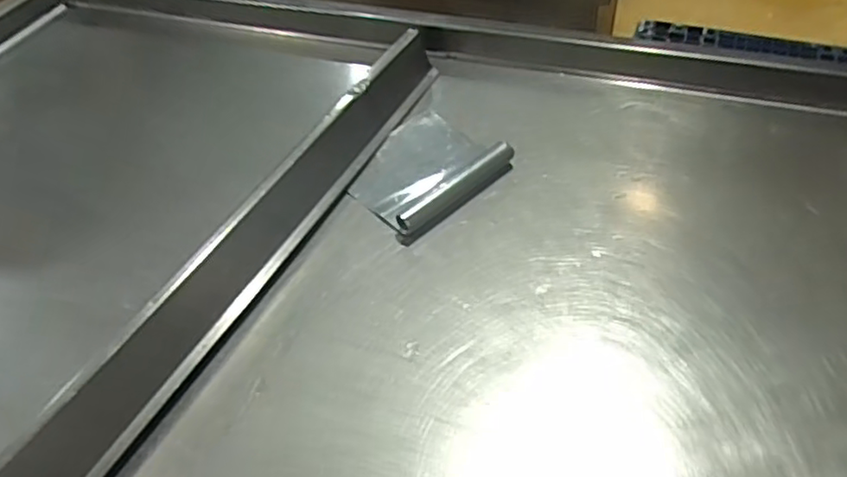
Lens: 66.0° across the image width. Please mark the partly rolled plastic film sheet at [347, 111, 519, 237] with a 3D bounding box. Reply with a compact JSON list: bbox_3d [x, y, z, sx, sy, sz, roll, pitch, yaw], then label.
[{"bbox_3d":[-0.004,-0.079,0.696,0.150,0.021,0.134,-35,53,-25],"label":"partly rolled plastic film sheet"}]

